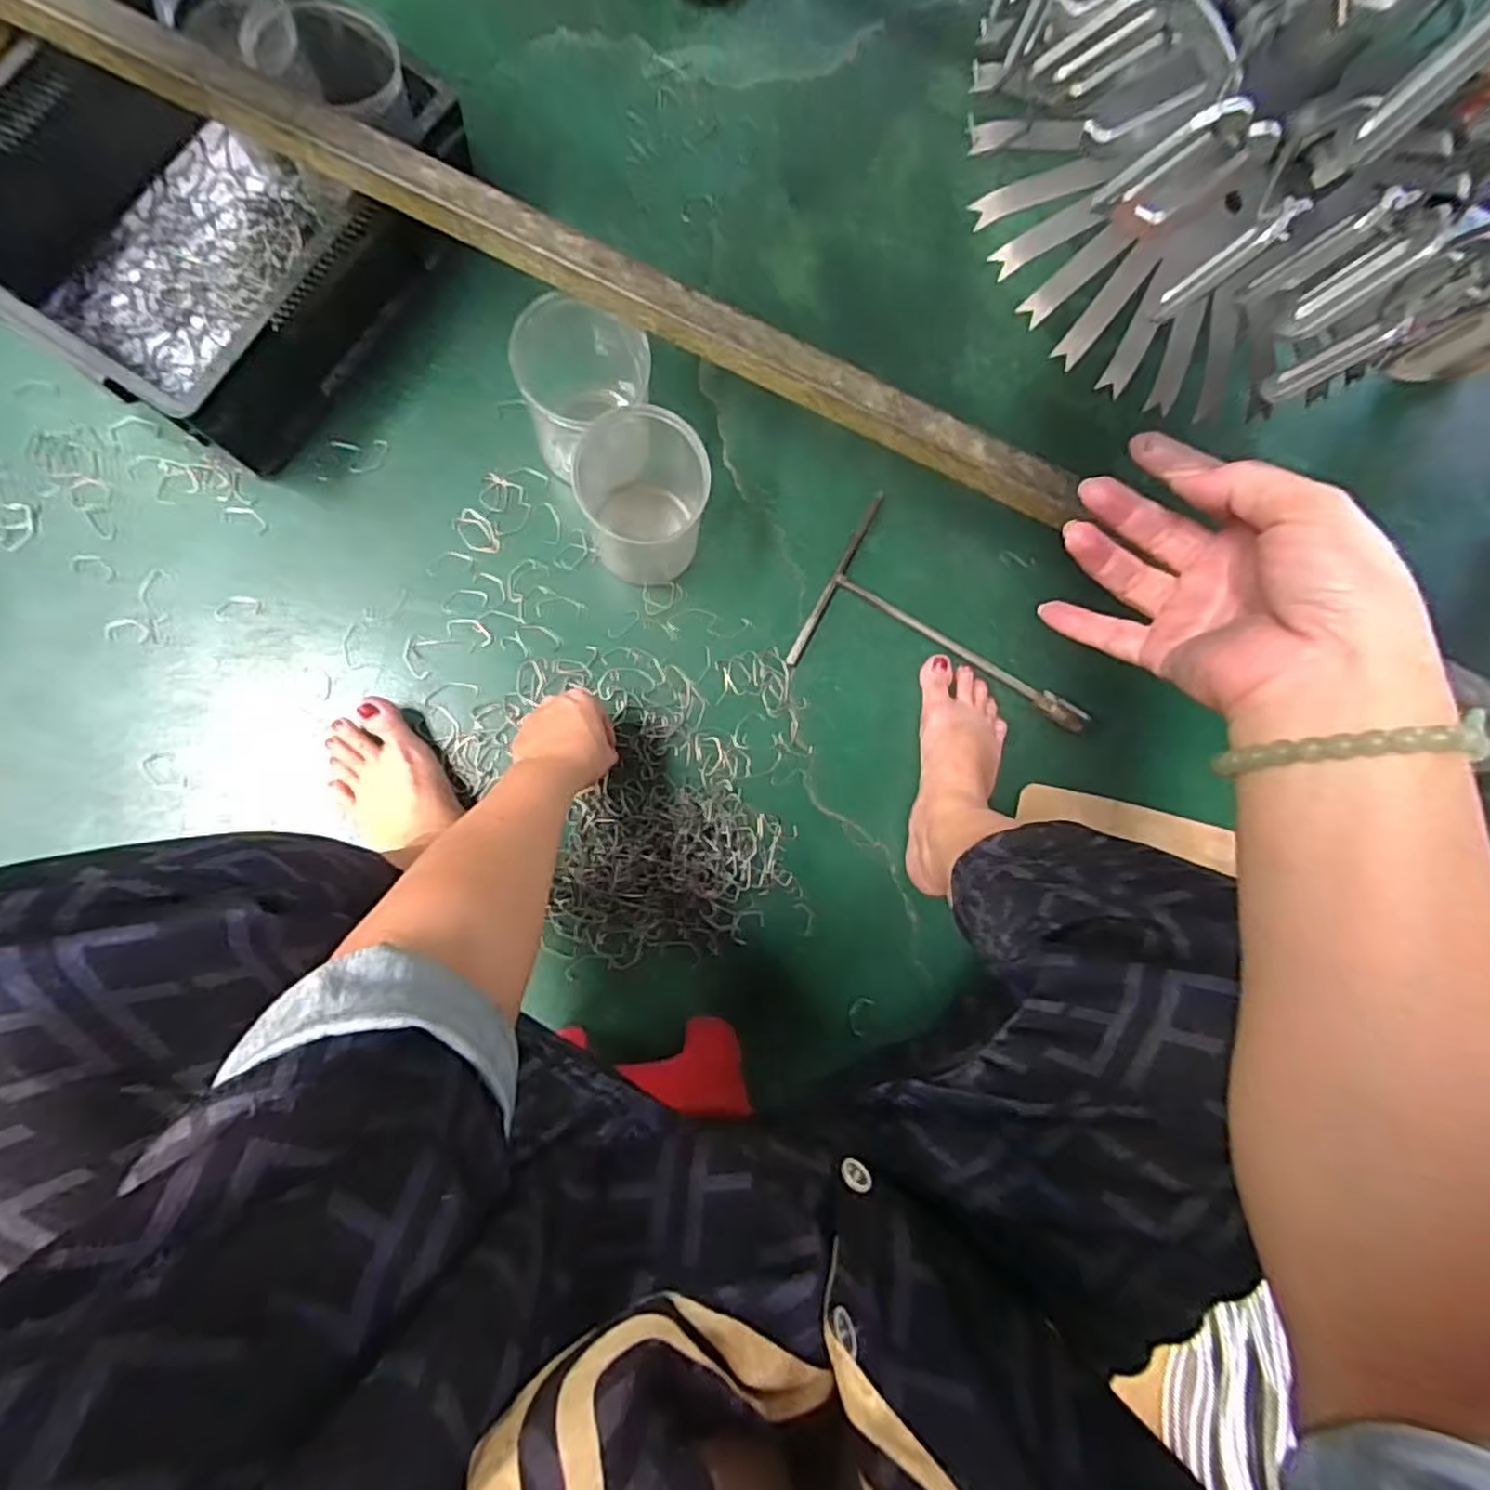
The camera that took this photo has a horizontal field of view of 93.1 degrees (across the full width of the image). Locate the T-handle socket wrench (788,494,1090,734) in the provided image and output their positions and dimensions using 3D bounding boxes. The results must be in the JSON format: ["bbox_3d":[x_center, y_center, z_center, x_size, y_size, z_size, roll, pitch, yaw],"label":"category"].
[{"bbox_3d":[0.205,-0.090,0.680,0.283,0.016,0.174,29,82,-5],"label":"T-handle socket wrench"}]

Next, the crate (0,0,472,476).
[{"bbox_3d":[-0.424,-0.428,0.565,0.268,0.117,0.330,35,81,-4],"label":"crate"}]

